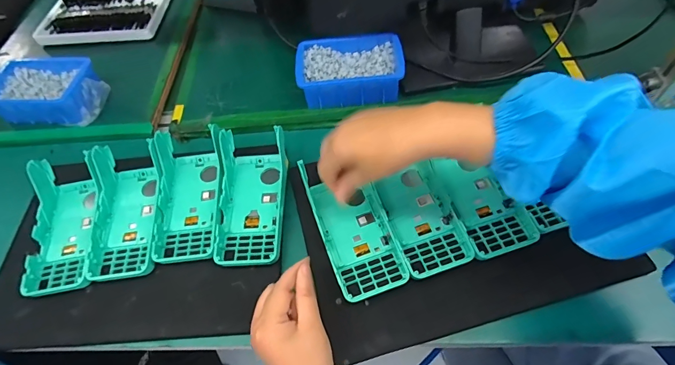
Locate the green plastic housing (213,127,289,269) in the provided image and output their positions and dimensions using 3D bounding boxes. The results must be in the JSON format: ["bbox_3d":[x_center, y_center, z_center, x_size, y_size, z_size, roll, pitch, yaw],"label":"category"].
[{"bbox_3d":[-0.106,0.014,0.452,0.080,0.048,0.162,-2,55,3],"label":"green plastic housing"}]

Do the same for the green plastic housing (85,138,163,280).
[{"bbox_3d":[-0.264,0.032,0.464,0.085,0.053,0.170,-6,55,0],"label":"green plastic housing"}]

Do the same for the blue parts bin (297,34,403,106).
[{"bbox_3d":[0.017,-0.163,0.548,0.151,0.053,0.103,-4,55,1],"label":"blue parts bin"}]

